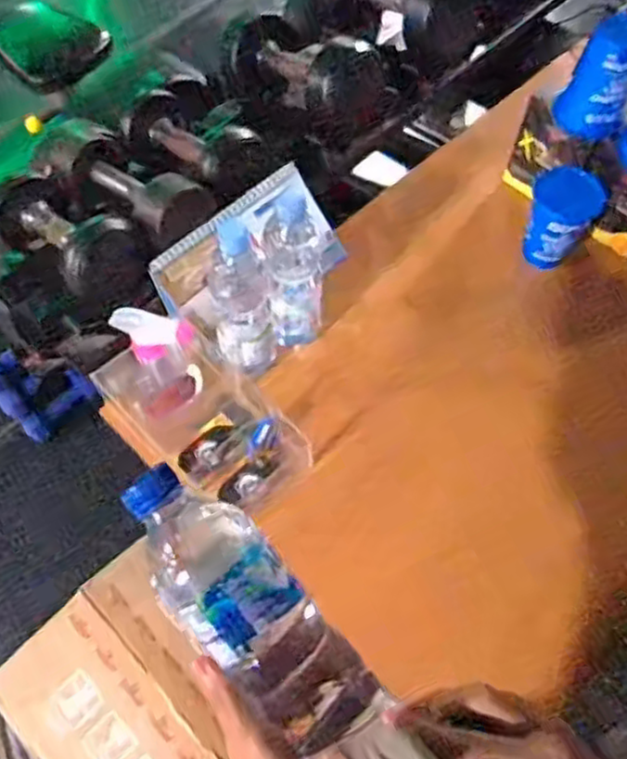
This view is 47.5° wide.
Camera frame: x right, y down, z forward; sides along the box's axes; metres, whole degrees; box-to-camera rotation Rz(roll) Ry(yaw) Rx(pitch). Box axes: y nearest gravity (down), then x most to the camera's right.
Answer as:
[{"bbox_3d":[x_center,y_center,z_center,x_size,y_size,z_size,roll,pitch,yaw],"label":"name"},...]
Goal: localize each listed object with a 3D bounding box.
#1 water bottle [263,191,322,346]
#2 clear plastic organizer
[{"bbox_3d":[-0.022,-0.122,0.836,0.059,0.233,0.071,-3,60,-1],"label":"water bottle"},{"bbox_3d":[-0.126,0.056,0.861,0.207,0.153,0.137,41,68,21],"label":"clear plastic organizer"}]

